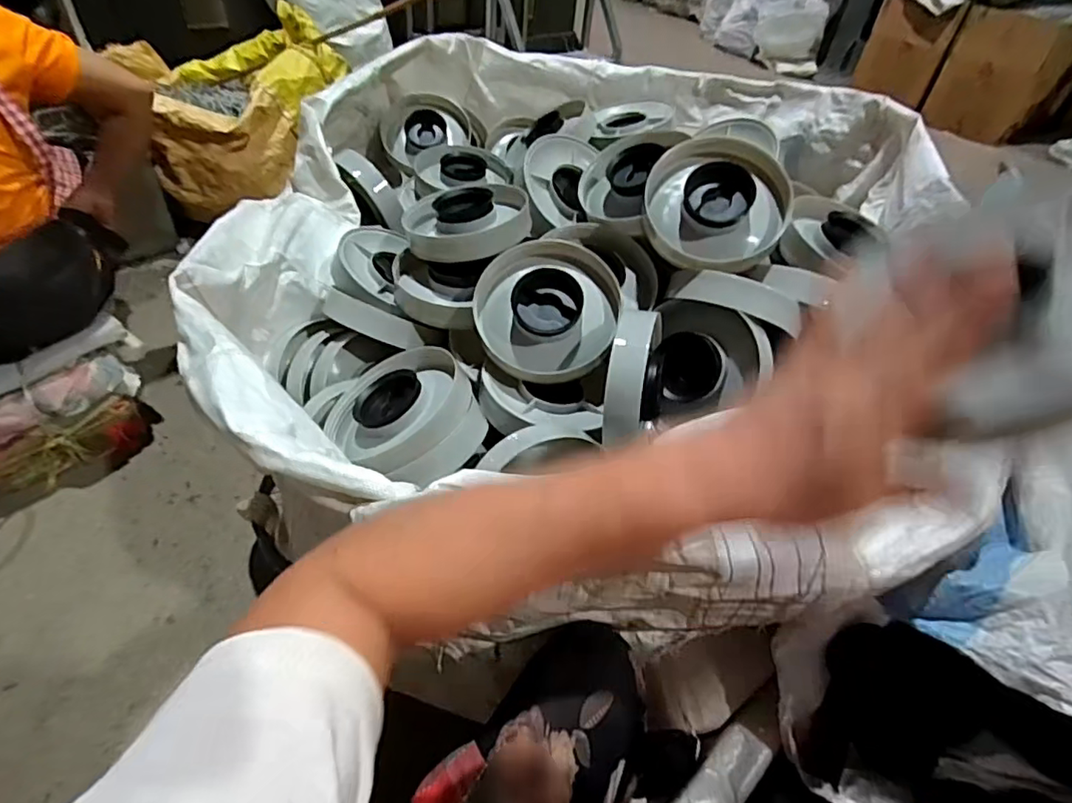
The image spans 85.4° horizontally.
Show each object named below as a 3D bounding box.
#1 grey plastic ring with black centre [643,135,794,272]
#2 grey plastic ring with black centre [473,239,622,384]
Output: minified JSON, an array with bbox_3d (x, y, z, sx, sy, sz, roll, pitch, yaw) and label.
[{"bbox_3d":[0.210,-0.227,0.657,0.149,0.155,0.066,-16,4,5],"label":"grey plastic ring with black centre"},{"bbox_3d":[0.012,-0.098,0.630,0.149,0.045,0.149,0,82,1],"label":"grey plastic ring with black centre"}]

